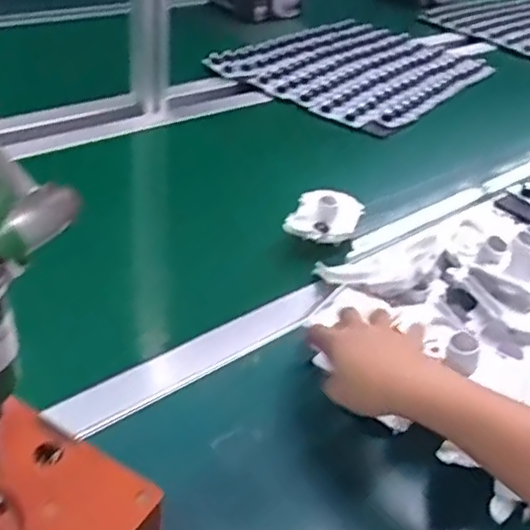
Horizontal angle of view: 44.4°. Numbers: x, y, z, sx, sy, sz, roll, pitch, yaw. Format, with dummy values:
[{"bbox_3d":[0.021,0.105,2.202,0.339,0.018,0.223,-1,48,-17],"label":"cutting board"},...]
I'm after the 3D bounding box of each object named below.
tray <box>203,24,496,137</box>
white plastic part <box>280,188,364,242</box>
[{"bbox_3d":[0.178,-0.369,1.190,0.356,0.024,0.445,32,43,30],"label":"tray"},{"bbox_3d":[0.068,-0.058,0.737,0.076,0.039,0.075,15,37,10],"label":"white plastic part"}]

